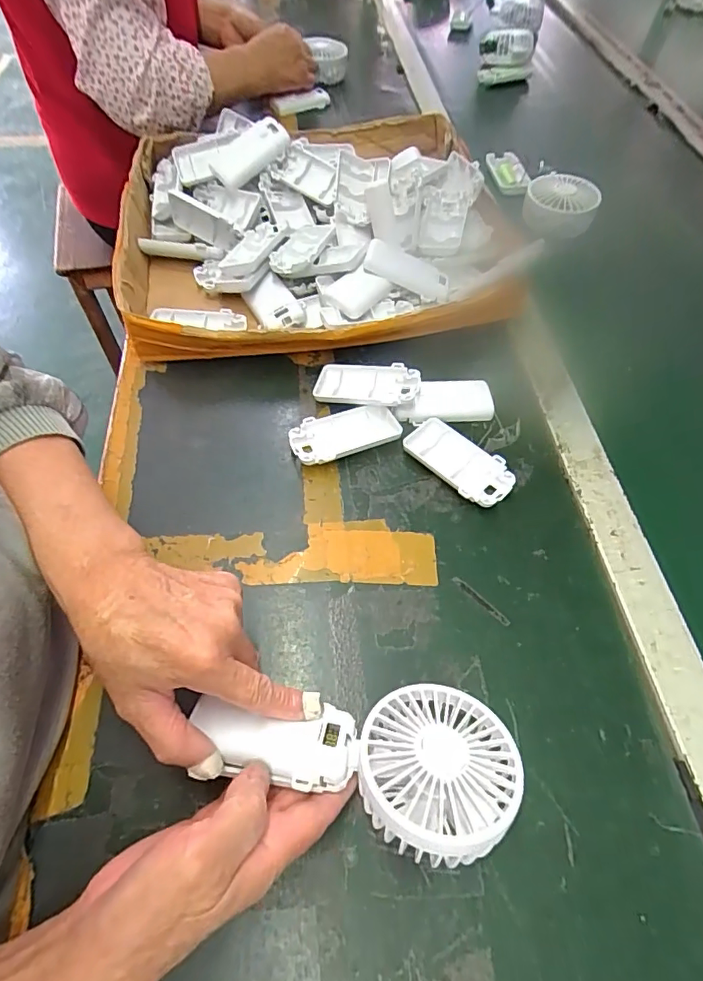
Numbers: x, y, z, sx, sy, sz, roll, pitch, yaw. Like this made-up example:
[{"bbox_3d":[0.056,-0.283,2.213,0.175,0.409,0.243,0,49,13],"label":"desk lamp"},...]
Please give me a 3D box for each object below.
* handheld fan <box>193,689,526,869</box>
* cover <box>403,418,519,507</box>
[{"bbox_3d":[0.002,0.147,0.281,0.175,0.035,0.082,4,58,5],"label":"handheld fan"},{"bbox_3d":[0.092,-0.023,0.437,0.095,0.015,0.050,39,65,22],"label":"cover"}]

